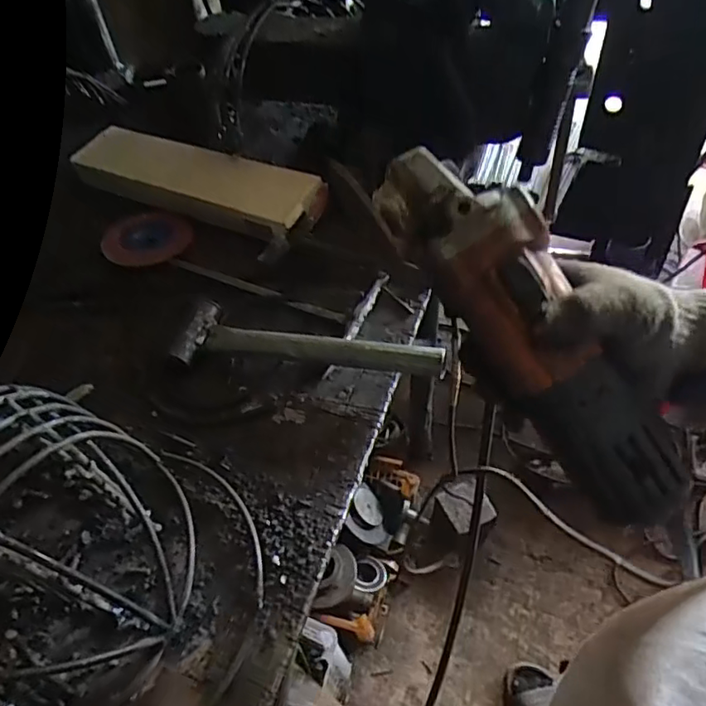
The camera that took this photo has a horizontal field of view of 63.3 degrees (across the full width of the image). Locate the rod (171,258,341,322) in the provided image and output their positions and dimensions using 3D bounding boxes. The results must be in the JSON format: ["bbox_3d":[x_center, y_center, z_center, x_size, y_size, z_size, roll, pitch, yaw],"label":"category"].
[{"bbox_3d":[-0.095,-0.063,0.556,0.192,0.005,0.013,20,55,20],"label":"rod"}]

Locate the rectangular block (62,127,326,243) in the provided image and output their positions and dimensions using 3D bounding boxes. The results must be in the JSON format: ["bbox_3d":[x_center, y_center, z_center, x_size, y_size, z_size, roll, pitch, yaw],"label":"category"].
[{"bbox_3d":[-0.176,-0.193,0.639,0.307,0.038,0.082,20,56,20],"label":"rectangular block"}]

